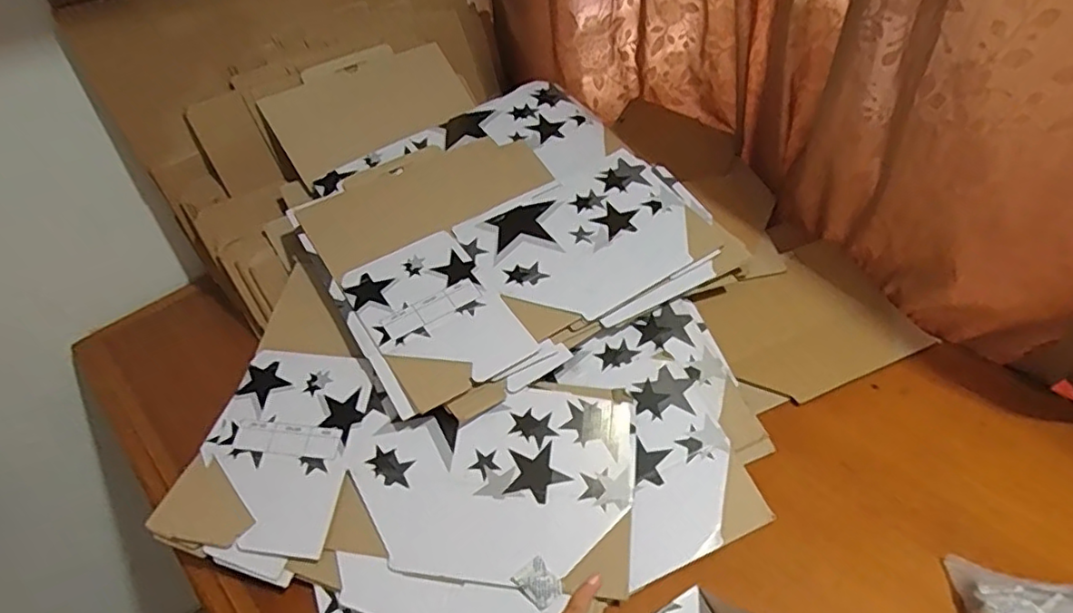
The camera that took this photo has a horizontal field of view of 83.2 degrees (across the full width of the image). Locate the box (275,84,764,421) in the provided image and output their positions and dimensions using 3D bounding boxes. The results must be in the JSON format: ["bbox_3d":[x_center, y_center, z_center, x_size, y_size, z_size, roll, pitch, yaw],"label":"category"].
[{"bbox_3d":[-0.041,-0.109,0.754,0.445,0.026,0.404,-27,58,-21],"label":"box"}]

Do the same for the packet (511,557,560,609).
[{"bbox_3d":[0.002,0.244,0.529,0.031,0.004,0.037,-41,73,-11],"label":"packet"}]

